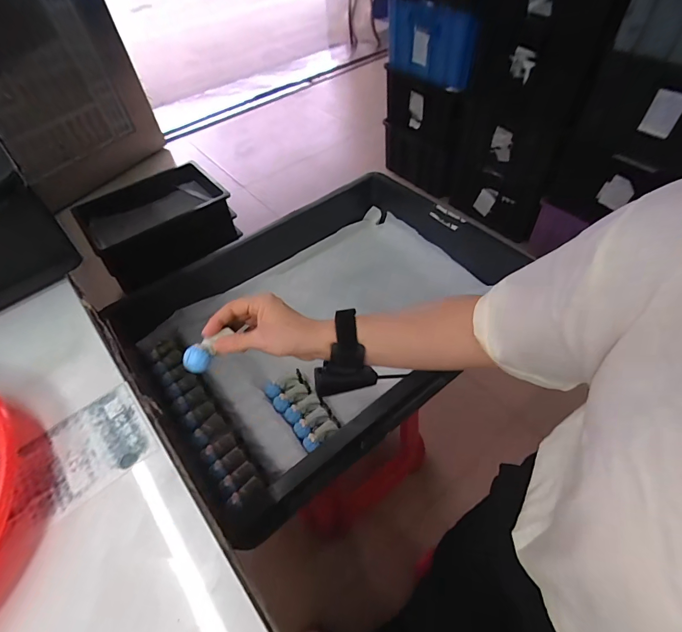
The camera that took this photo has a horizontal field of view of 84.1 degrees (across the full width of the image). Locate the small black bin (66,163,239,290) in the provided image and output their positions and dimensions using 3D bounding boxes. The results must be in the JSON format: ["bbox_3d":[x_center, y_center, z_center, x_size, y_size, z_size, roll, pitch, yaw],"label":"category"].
[{"bbox_3d":[-0.626,-0.320,1.334,0.444,0.185,0.381,-32,56,-20],"label":"small black bin"}]

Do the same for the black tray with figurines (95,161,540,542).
[{"bbox_3d":[-0.045,-0.012,0.665,0.595,0.134,0.417,-37,58,-23],"label":"black tray with figurines"}]

